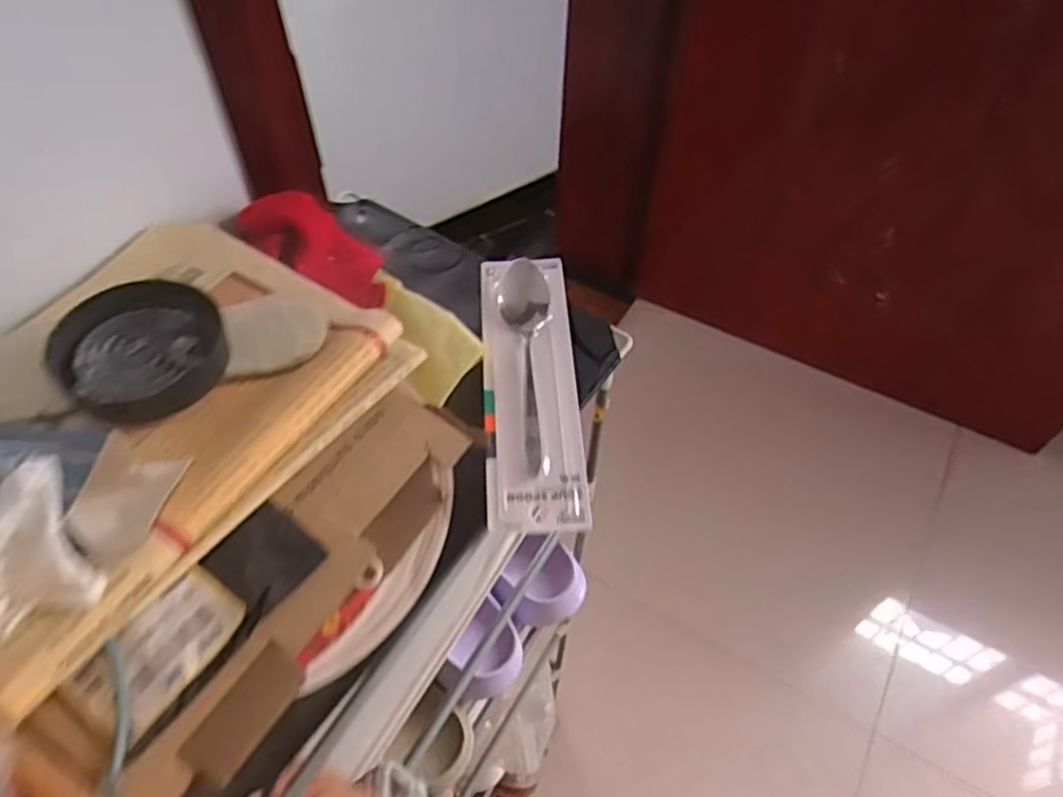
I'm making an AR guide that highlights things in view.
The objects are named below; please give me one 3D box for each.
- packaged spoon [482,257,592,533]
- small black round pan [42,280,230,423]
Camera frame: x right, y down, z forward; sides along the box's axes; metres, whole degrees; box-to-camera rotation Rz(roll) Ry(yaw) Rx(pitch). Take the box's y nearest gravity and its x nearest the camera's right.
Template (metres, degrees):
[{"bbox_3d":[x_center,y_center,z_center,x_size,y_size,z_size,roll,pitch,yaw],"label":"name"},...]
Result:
[{"bbox_3d":[-0.001,-0.019,0.500,0.065,0.029,0.235,-2,52,-3],"label":"packaged spoon"},{"bbox_3d":[-0.232,-0.031,0.421,0.088,0.021,0.100,-33,60,-25],"label":"small black round pan"}]

